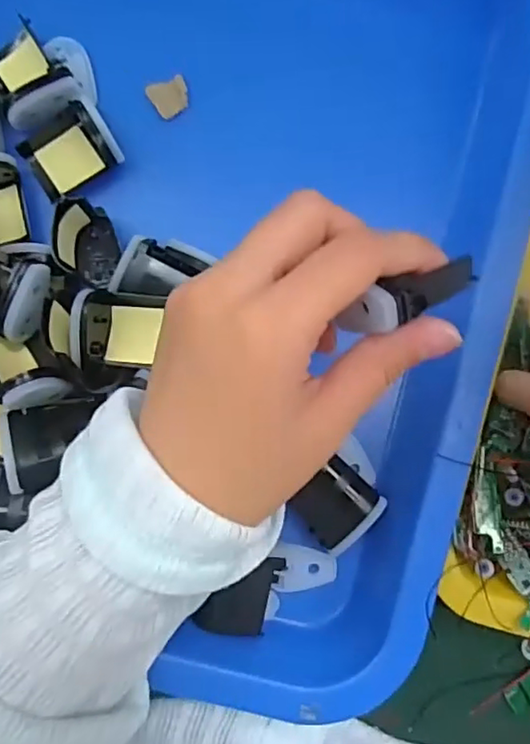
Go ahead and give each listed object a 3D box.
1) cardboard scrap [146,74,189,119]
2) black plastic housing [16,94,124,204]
[{"bbox_3d":[-0.046,-0.134,0.286,0.018,0.004,0.017,-31,90,-4],"label":"cardboard scrap"},{"bbox_3d":[-0.091,-0.104,0.275,0.040,0.018,0.033,-31,90,-4],"label":"black plastic housing"}]

